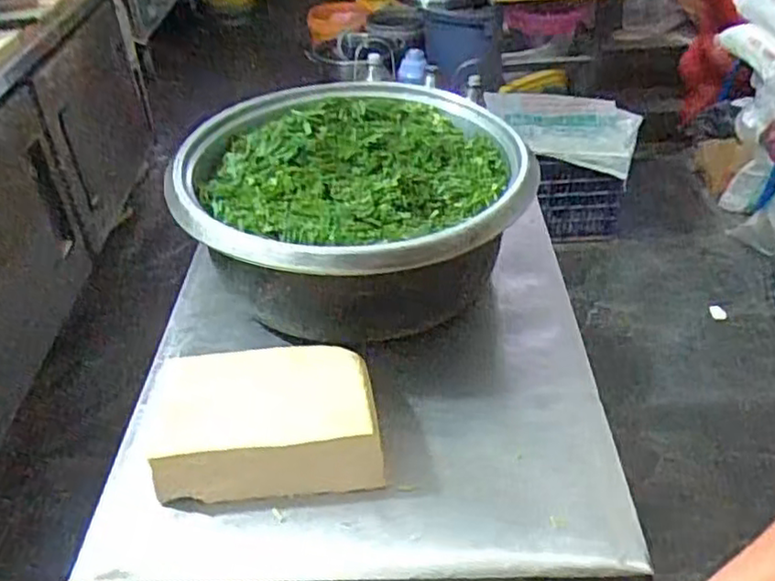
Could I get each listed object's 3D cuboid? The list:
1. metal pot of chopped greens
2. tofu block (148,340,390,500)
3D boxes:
[{"bbox_3d":[-0.042,-0.110,0.852,0.398,0.172,0.383,-2,38,1],"label":"metal pot of chopped greens"},{"bbox_3d":[-0.116,0.127,0.674,0.210,0.075,0.142,-5,38,-3],"label":"tofu block"}]

